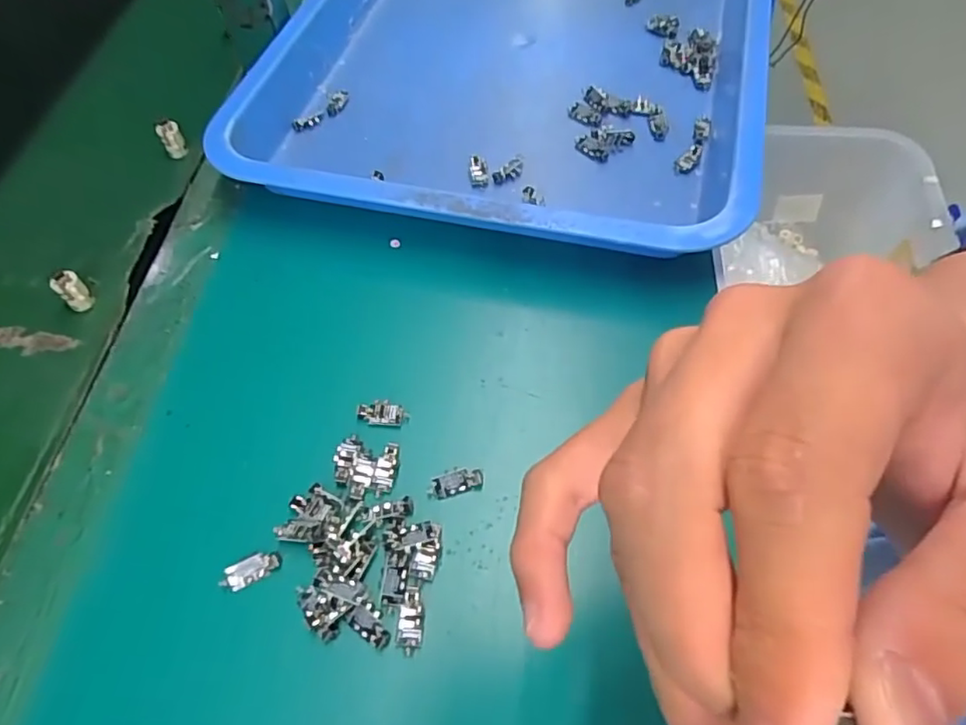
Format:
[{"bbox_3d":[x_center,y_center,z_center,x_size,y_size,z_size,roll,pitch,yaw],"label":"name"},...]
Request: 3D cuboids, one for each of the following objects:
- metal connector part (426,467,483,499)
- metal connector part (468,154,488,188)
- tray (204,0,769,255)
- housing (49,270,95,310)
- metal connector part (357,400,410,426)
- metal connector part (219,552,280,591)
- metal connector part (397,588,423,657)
[{"bbox_3d":[-0.014,0.058,0.300,0.027,0.005,0.011,-13,57,-4],"label":"metal connector part"},{"bbox_3d":[-0.003,-0.126,0.407,0.012,0.007,0.024,-3,57,2],"label":"metal connector part"},{"bbox_3d":[0.028,-0.254,0.475,0.326,0.041,0.432,9,58,10],"label":"tray"},{"bbox_3d":[-0.243,-0.042,0.368,0.010,0.026,0.015,35,66,24],"label":"housing"},{"bbox_3d":[-0.052,0.026,0.321,0.026,0.004,0.013,-1,57,3],"label":"metal connector part"},{"bbox_3d":[-0.106,0.094,0.282,0.027,0.005,0.012,-23,58,-10],"label":"metal connector part"},{"bbox_3d":[-0.031,0.111,0.267,0.010,0.004,0.026,0,57,4],"label":"metal connector part"}]

